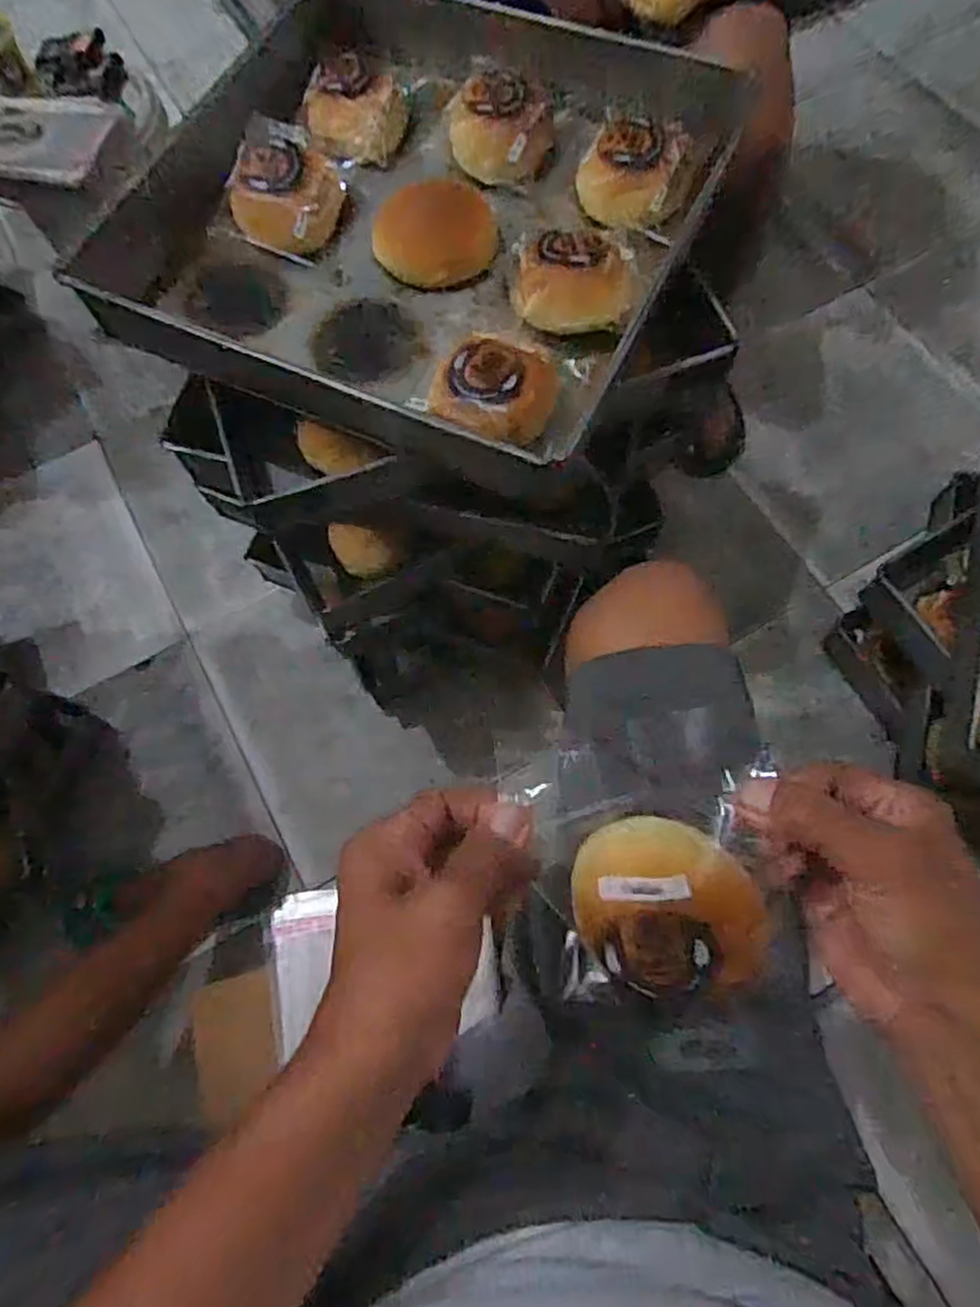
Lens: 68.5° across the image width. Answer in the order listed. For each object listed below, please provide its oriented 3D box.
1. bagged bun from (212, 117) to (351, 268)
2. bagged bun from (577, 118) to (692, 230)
[{"bbox_3d":[-0.173,-0.378,0.592,0.087,0.043,0.092,20,72,10],"label":"bagged bun"},{"bbox_3d":[0.118,-0.402,0.598,0.088,0.039,0.087,9,71,7],"label":"bagged bun"}]

